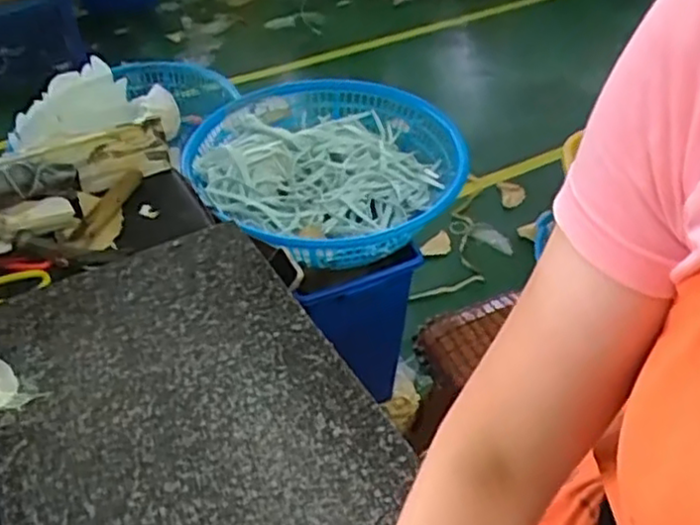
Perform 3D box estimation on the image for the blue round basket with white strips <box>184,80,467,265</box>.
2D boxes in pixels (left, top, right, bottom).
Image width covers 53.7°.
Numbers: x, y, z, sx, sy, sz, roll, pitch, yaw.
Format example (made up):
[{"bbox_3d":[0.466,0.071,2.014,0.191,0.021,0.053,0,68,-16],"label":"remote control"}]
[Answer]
[{"bbox_3d":[-0.036,-0.177,1.325,0.490,0.138,0.456,31,52,29],"label":"blue round basket with white strips"}]

